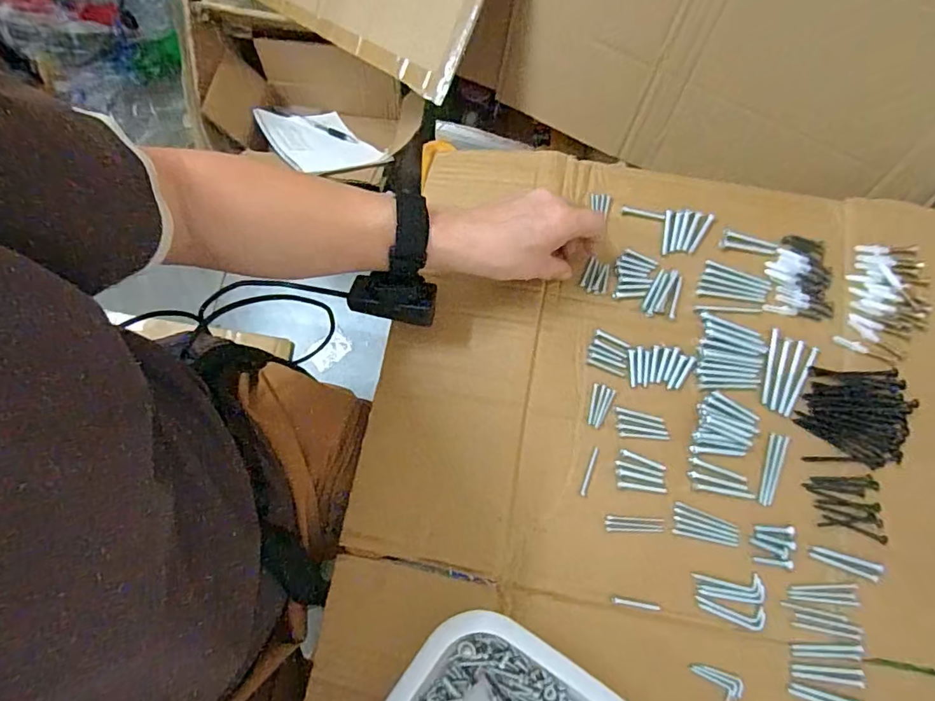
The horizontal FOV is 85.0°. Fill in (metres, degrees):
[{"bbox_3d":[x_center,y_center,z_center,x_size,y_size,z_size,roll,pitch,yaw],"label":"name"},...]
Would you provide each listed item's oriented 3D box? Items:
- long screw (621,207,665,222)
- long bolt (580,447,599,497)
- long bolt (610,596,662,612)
[{"bbox_3d":[0.164,-0.127,0.477,0.039,0.005,0.008,15,77,5],"label":"long screw"},{"bbox_3d":[0.103,0.101,0.426,0.005,0.004,0.042,19,78,6],"label":"long bolt"},{"bbox_3d":[0.134,0.201,0.405,0.039,0.004,0.006,9,77,4],"label":"long bolt"}]

